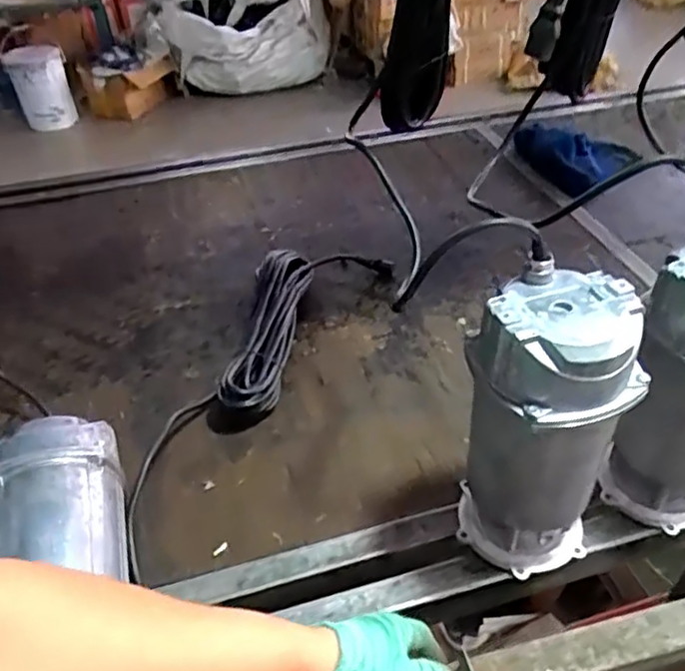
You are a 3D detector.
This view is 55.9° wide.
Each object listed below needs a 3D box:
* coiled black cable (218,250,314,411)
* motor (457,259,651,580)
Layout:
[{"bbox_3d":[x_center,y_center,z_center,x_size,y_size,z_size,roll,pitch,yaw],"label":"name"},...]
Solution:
[{"bbox_3d":[-0.105,-0.004,0.924,0.089,0.057,0.333,0,41,5],"label":"coiled black cable"},{"bbox_3d":[0.183,0.095,0.598,0.136,0.296,0.117,13,43,20],"label":"motor"}]

